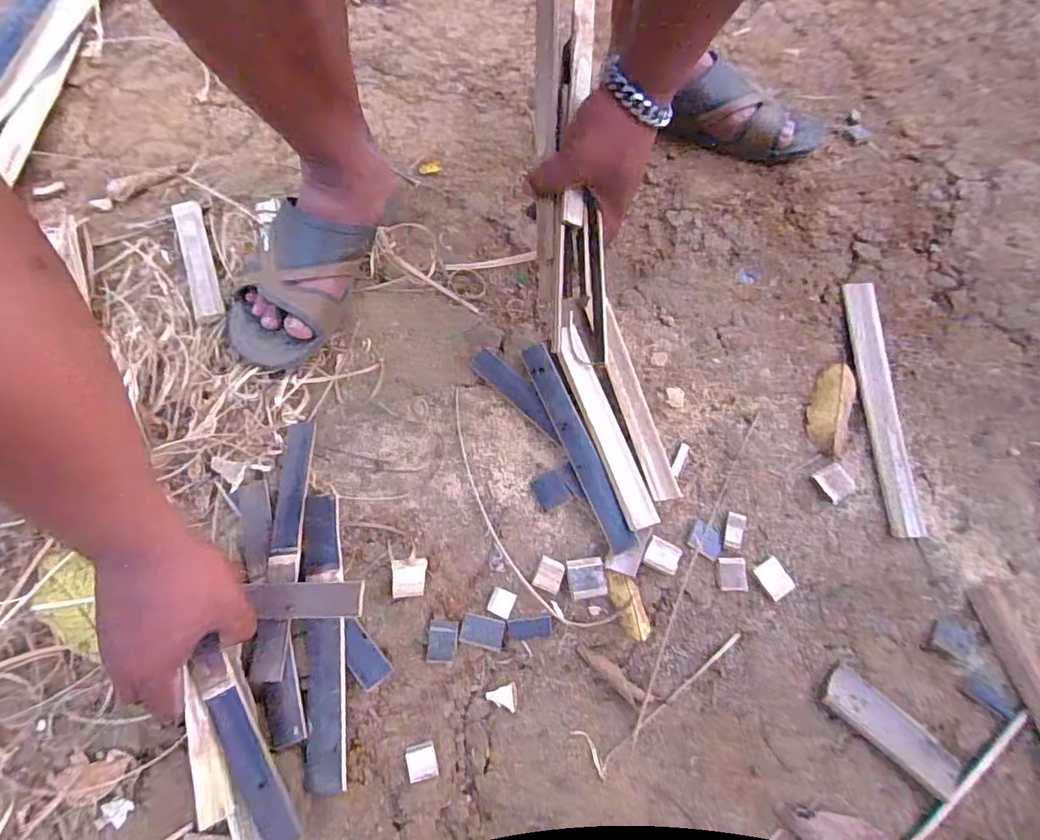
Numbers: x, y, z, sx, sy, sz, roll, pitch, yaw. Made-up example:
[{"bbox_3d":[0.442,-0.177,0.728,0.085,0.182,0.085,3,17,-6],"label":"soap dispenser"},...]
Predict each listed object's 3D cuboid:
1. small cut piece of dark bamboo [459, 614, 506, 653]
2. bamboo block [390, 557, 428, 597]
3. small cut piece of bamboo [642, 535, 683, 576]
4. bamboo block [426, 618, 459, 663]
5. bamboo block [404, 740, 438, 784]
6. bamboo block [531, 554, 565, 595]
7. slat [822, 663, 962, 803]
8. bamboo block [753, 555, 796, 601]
[{"bbox_3d":[-0.031,0.175,0.439,0.035,0.004,0.022,12,68,4],"label":"small cut piece of dark bamboo"},{"bbox_3d":[-0.094,0.133,0.450,0.029,0.008,0.030,-5,68,-3],"label":"bamboo block"},{"bbox_3d":[0.122,0.115,0.453,0.029,0.015,0.025,24,69,9],"label":"small cut piece of bamboo"},{"bbox_3d":[-0.064,0.180,0.434,0.022,0.004,0.032,6,68,1],"label":"bamboo block"},{"bbox_3d":[-0.075,0.260,0.405,0.022,0.008,0.024,-16,69,-8],"label":"bamboo block"},{"bbox_3d":[0.025,0.133,0.456,0.022,0.008,0.026,21,69,7],"label":"bamboo block"},{"bbox_3d":[0.292,0.244,0.418,0.108,0.011,0.036,39,72,14],"label":"slat"},{"bbox_3d":[0.222,0.138,0.465,0.025,0.005,0.030,-33,72,-14],"label":"bamboo block"}]

